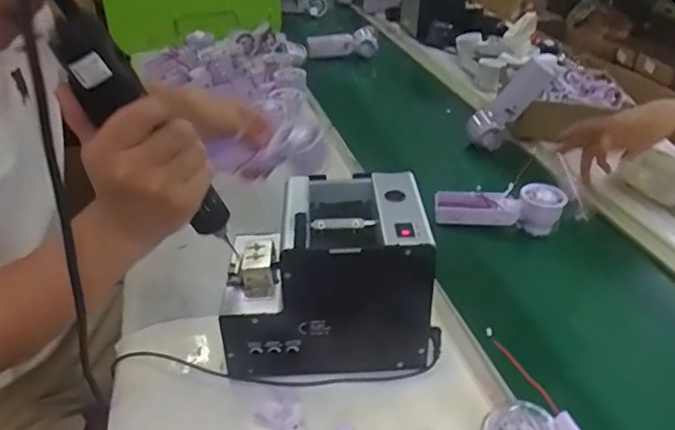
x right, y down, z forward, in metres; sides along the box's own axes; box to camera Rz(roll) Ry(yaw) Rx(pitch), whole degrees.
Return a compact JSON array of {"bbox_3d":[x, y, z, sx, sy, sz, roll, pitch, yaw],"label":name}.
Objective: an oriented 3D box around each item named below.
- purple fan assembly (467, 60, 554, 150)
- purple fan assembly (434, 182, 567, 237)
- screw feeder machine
[{"bbox_3d":[0.289,-0.182,0.954,0.061,0.160,0.064,34,33,-10],"label":"purple fan assembly"},{"bbox_3d":[0.214,-0.007,0.766,0.172,0.058,0.054,3,33,0],"label":"purple fan assembly"},{"bbox_3d":[-0.008,0.058,0.541,0.190,0.154,0.135,0,33,-5],"label":"screw feeder machine"}]

